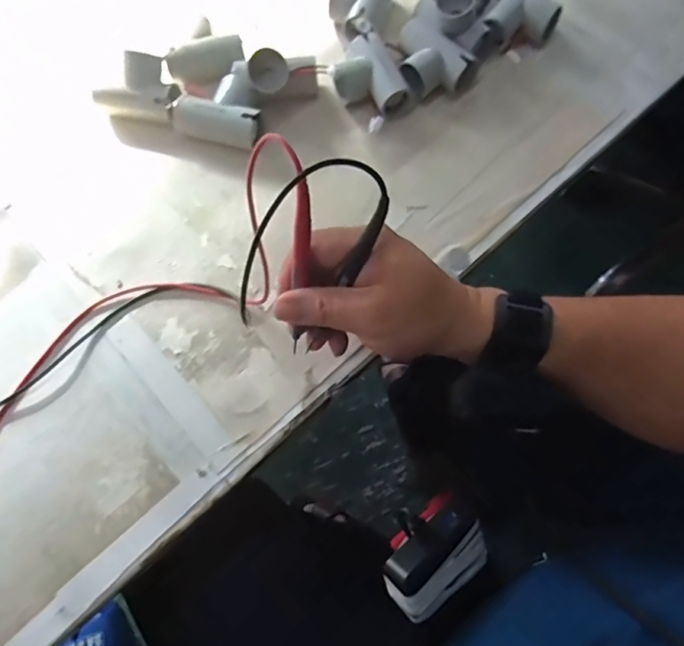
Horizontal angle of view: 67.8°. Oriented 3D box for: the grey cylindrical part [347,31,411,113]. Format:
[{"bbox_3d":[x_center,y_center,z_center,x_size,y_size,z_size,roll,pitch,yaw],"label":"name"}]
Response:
[{"bbox_3d":[0.031,-0.229,0.465,0.031,0.030,0.080,-23,70,-7],"label":"grey cylindrical part"}]

